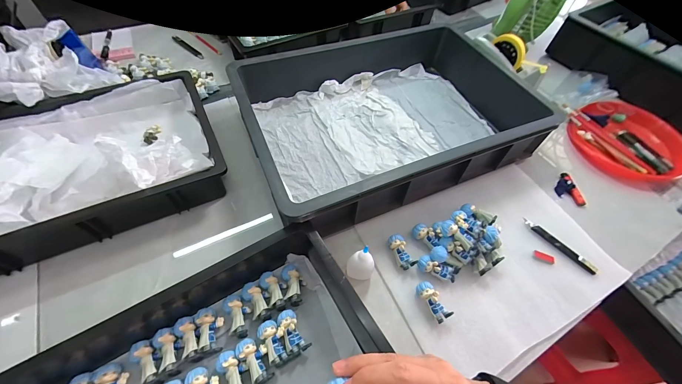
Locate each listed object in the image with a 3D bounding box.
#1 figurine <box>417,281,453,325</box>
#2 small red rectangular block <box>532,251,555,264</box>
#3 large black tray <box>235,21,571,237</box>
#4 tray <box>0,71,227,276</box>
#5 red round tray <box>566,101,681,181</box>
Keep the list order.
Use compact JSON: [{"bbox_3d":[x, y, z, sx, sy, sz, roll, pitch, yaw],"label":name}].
[{"bbox_3d":[0.146,0.173,0.457,0.027,0.036,0.062,-31,64,-22],"label":"figurine"},{"bbox_3d":[0.372,0.119,0.526,0.037,0.007,0.013,27,59,13],"label":"small red rectangular block"},{"bbox_3d":[0.095,-0.180,0.636,0.581,0.118,0.413,-20,61,-16],"label":"large black tray"},{"bbox_3d":[-0.461,-0.057,0.513,0.443,0.118,0.305,-23,62,-18],"label":"tray"},{"bbox_3d":[0.688,-0.131,0.695,0.235,0.071,0.224,2,57,-3],"label":"red round tray"}]

